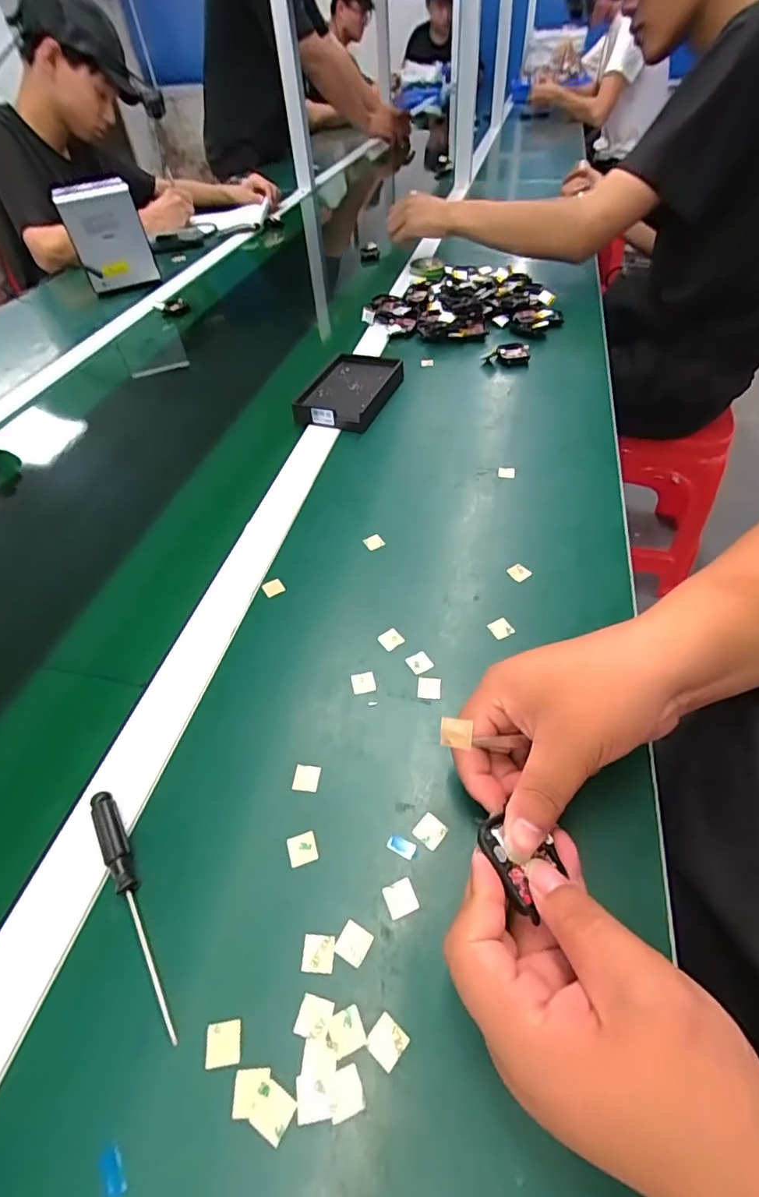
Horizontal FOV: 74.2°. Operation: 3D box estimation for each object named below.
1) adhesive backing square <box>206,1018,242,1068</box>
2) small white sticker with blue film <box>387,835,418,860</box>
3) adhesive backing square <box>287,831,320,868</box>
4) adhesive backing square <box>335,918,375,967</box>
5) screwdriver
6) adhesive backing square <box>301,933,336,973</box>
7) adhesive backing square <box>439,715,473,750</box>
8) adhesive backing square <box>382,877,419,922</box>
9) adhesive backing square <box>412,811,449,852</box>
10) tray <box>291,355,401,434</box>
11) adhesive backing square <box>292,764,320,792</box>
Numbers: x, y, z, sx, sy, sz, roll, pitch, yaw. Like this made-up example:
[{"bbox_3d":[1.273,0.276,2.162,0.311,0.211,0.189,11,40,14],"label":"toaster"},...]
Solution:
[{"bbox_3d":[-0.072,0.207,0.233,0.016,0.004,0.016,-8,44,-2],"label":"adhesive backing square"},{"bbox_3d":[0.013,0.140,0.283,0.017,0.004,0.009,19,53,19],"label":"small white sticker with blue film"},{"bbox_3d":[-0.044,0.142,0.286,0.016,0.004,0.017,-14,50,-11],"label":"adhesive backing square"},{"bbox_3d":[-0.013,0.175,0.256,0.016,0.004,0.016,23,55,22],"label":"adhesive backing square"},{"bbox_3d":[-0.132,0.160,0.267,0.014,0.015,0.128,-27,53,-19],"label":"screwdriver"},{"bbox_3d":[-0.031,0.179,0.254,0.016,0.004,0.016,1,49,3],"label":"adhesive backing square"},{"bbox_3d":[0.038,0.066,0.248,0.015,0.015,0.004,5,13,12],"label":"adhesive backing square"},{"bbox_3d":[0.011,0.160,0.268,0.016,0.004,0.016,-20,49,-10],"label":"adhesive backing square"},{"bbox_3d":[0.029,0.133,0.287,0.016,0.004,0.016,31,58,27],"label":"adhesive backing square"},{"bbox_3d":[-0.035,-0.252,0.609,0.094,0.027,0.138,14,52,15],"label":"tray"},{"bbox_3d":[-0.045,0.111,0.312,0.015,0.004,0.016,7,52,5],"label":"adhesive backing square"}]

